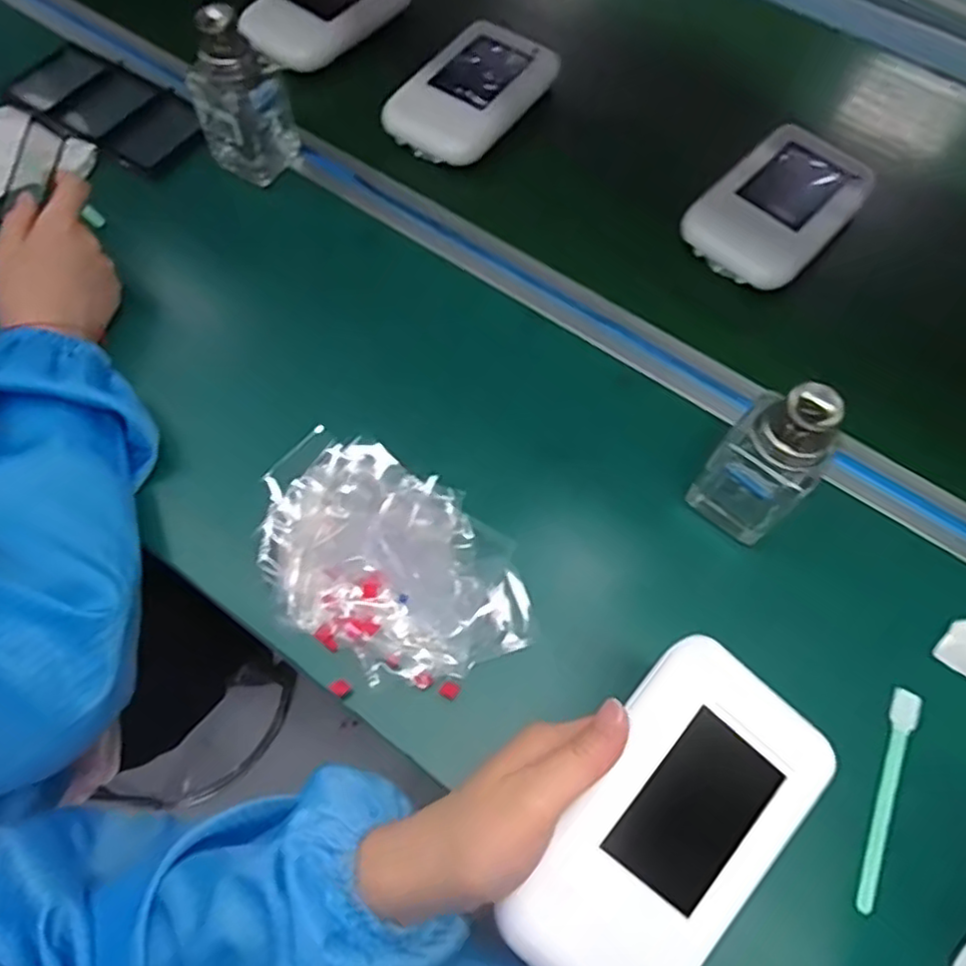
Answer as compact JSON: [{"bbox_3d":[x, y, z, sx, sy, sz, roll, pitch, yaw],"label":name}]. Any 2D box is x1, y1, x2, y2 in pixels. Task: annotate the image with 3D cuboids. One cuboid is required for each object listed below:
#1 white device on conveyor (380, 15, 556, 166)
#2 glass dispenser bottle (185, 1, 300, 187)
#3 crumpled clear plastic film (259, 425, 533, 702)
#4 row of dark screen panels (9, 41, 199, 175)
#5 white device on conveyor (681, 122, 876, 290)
[{"bbox_3d":[-0.008,-0.343,0.601,0.090,0.035,0.163,36,69,9],"label":"white device on conveyor"},{"bbox_3d":[-0.186,-0.299,0.533,0.059,0.119,0.058,0,68,0],"label":"glass dispenser bottle"},{"bbox_3d":[-0.057,0.049,0.415,0.173,0.030,0.115,32,71,12],"label":"crumpled clear plastic film"},{"bbox_3d":[-0.332,-0.332,0.601,0.187,0.015,0.096,35,72,13],"label":"row of dark screen panels"},{"bbox_3d":[0.235,-0.221,0.543,0.094,0.024,0.156,40,73,15],"label":"white device on conveyor"}]

